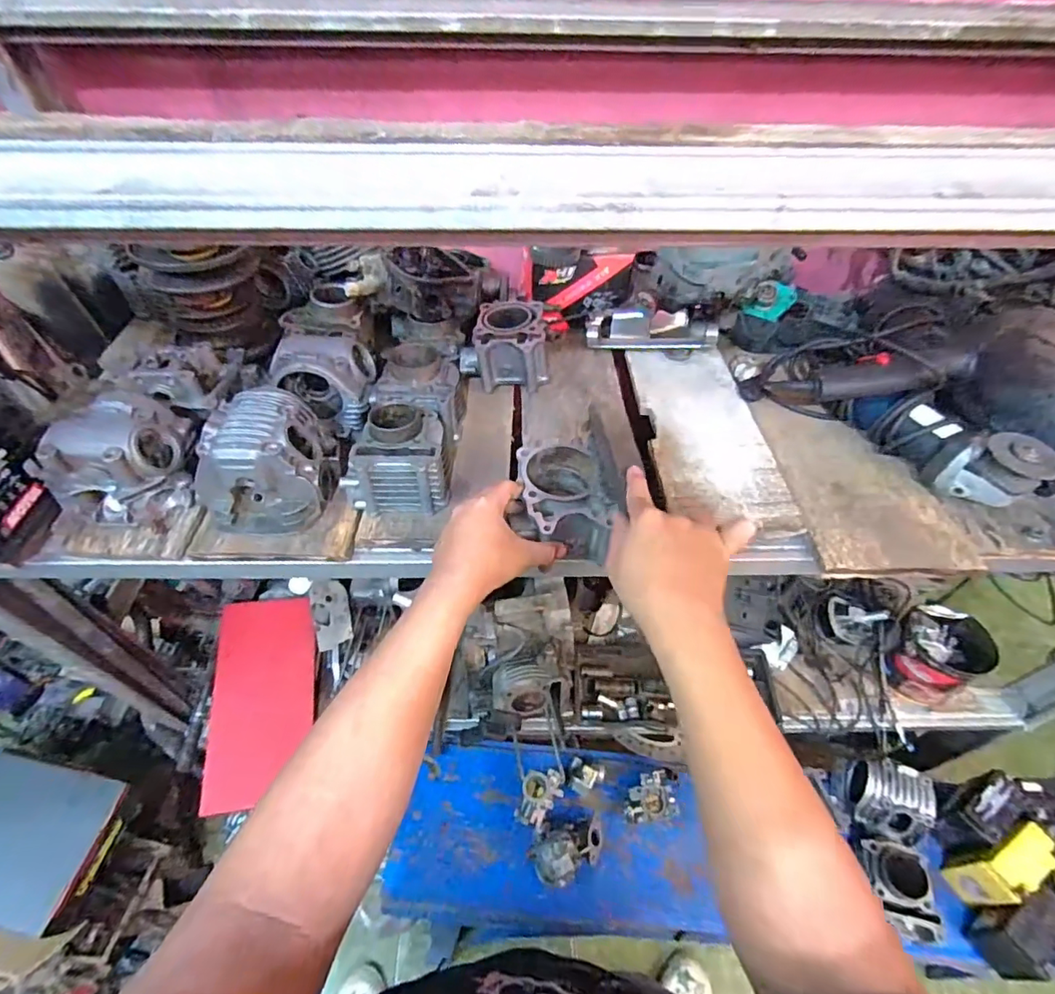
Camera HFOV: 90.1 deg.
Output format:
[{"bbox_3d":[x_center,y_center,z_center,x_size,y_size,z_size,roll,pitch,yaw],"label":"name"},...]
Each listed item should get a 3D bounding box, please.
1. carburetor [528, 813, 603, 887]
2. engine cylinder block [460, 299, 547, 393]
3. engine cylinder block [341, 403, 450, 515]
[{"bbox_3d":[0.073,0.572,0.868,0.133,0.097,0.087,-21,54,-17],"label":"carburetor"},{"bbox_3d":[-0.028,-0.210,0.747,0.117,0.072,0.135,7,50,5],"label":"engine cylinder block"},{"bbox_3d":[-0.147,-0.041,0.607,0.109,0.080,0.107,-1,50,-1],"label":"engine cylinder block"}]

